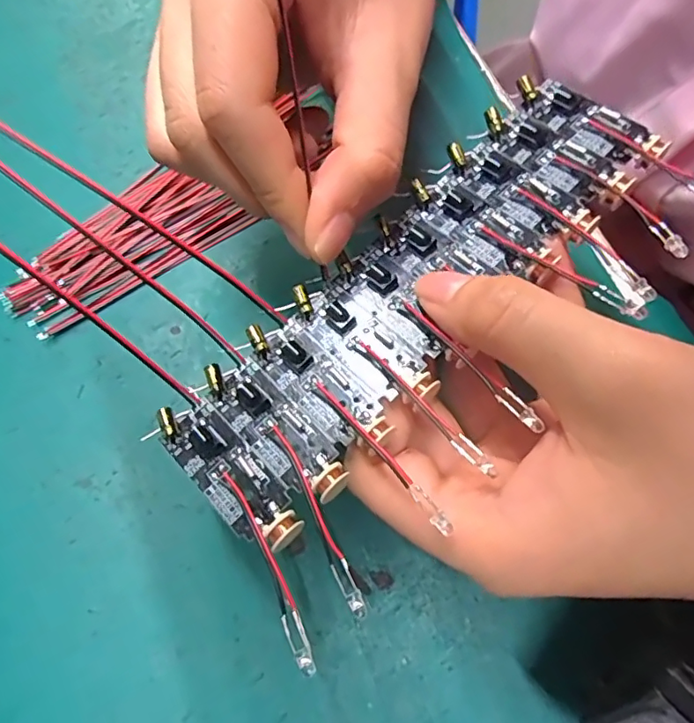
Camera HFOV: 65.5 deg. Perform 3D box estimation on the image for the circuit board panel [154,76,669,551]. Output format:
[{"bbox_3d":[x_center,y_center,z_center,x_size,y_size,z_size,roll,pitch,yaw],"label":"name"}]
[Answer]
[{"bbox_3d":[0.020,-0.021,0.145,0.153,0.009,0.044,-44,75,-10],"label":"circuit board panel"}]

